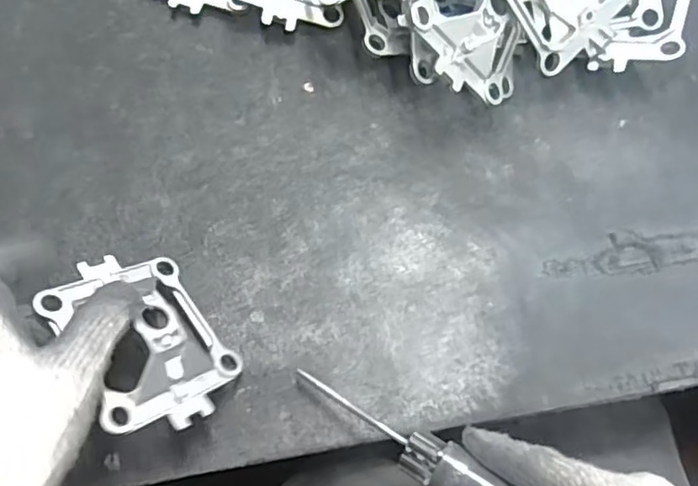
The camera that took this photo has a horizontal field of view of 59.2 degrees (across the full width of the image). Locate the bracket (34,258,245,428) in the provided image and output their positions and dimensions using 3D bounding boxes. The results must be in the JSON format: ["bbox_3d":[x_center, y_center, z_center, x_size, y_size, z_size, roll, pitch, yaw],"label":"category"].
[{"bbox_3d":[-0.123,0.055,0.383,0.094,0.024,0.119,-19,68,-50],"label":"bracket"}]

